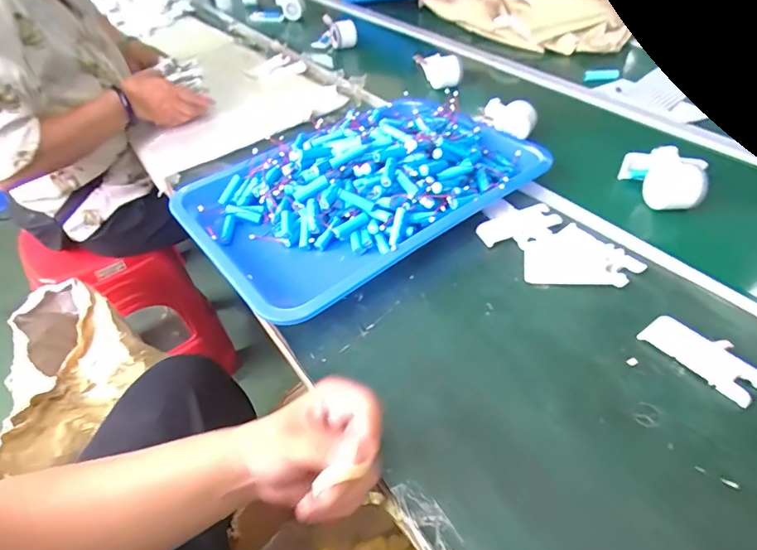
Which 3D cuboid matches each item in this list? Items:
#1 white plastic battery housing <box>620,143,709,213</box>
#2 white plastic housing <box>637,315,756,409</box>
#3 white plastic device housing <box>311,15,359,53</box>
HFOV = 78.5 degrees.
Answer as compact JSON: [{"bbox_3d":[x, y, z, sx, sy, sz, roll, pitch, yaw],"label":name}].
[{"bbox_3d":[0.395,-0.137,0.636,0.045,0.084,0.116,11,45,-51],"label":"white plastic battery housing"},{"bbox_3d":[0.323,0.077,0.459,0.055,0.005,0.103,-29,49,-23],"label":"white plastic housing"},{"bbox_3d":[-0.101,-0.556,1.072,0.093,0.065,0.058,11,46,17],"label":"white plastic device housing"}]

